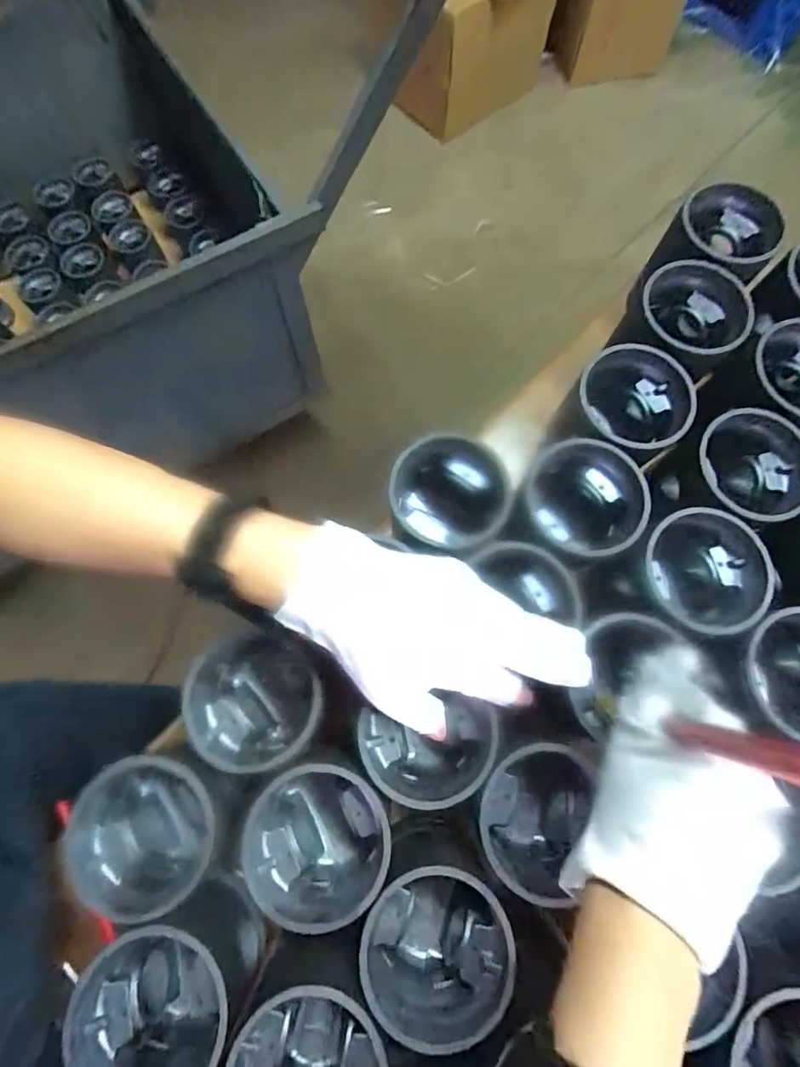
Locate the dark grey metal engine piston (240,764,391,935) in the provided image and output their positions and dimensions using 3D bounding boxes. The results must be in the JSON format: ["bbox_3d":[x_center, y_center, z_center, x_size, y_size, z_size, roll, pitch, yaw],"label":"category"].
[{"bbox_3d":[-0.056,0.201,0.330,0.088,0.082,0.085,-13,74,-5],"label":"dark grey metal engine piston"}]

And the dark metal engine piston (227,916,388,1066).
[{"bbox_3d":[-0.049,0.310,0.295,0.075,0.082,0.097,39,77,10],"label":"dark metal engine piston"}]

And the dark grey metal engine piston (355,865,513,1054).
[{"bbox_3d":[0.020,0.254,0.312,0.081,0.078,0.085,6,74,1],"label":"dark grey metal engine piston"}]

